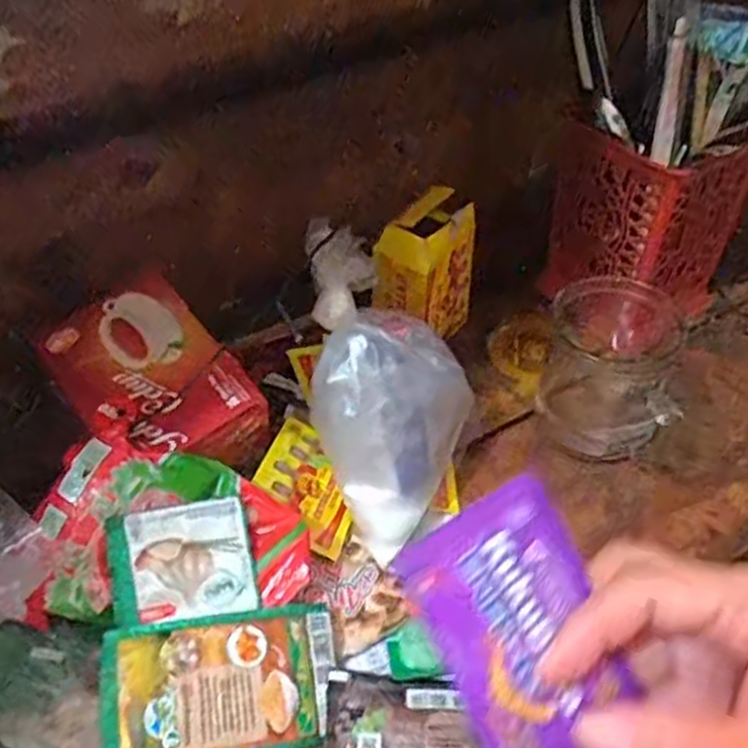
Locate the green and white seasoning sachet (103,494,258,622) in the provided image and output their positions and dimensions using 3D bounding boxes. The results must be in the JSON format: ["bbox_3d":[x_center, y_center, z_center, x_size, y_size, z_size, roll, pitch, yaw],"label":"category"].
[{"bbox_3d":[-0.092,0.089,0.372,0.063,0.008,0.053,-4,77,-19],"label":"green and white seasoning sachet"}]

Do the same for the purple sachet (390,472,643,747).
[{"bbox_3d":[0.043,0.074,0.226,0.052,0.006,0.077,-27,91,-27],"label":"purple sachet"}]

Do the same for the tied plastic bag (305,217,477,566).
[{"bbox_3d":[0.010,0.017,0.416,0.085,0.139,0.112,-1,44,1],"label":"tied plastic bag"}]

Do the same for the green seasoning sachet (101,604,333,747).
[{"bbox_3d":[-0.069,0.141,0.353,0.101,0.005,0.062,0,62,-21],"label":"green seasoning sachet"}]

